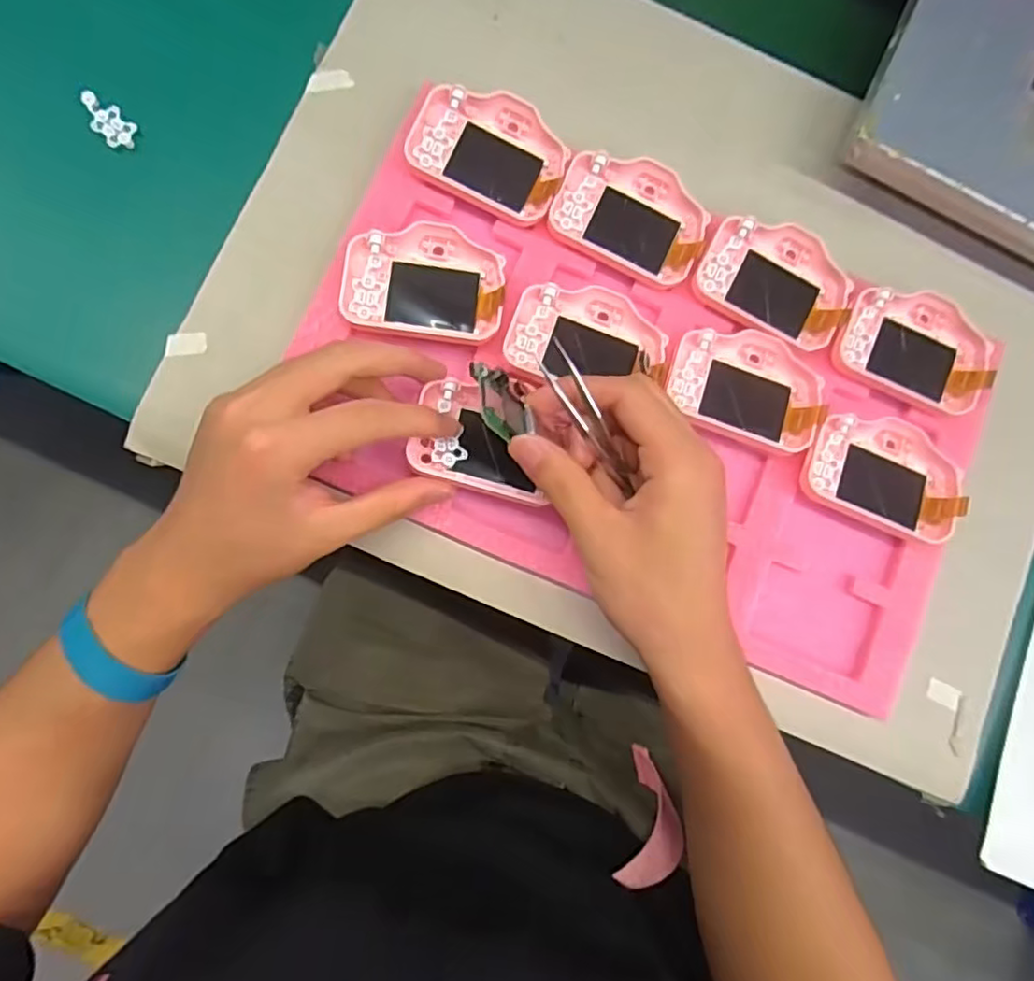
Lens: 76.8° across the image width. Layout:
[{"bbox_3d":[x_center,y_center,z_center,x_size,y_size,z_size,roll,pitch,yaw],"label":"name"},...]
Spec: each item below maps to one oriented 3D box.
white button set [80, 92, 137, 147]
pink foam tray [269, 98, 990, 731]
[{"bbox_3d":[-0.228,-0.206,0.363,0.018,0.012,0.031,-44,88,-9],"label":"white button set"},{"bbox_3d":[0.071,-0.048,0.356,0.362,0.025,0.225,24,81,-2],"label":"pink foam tray"}]

